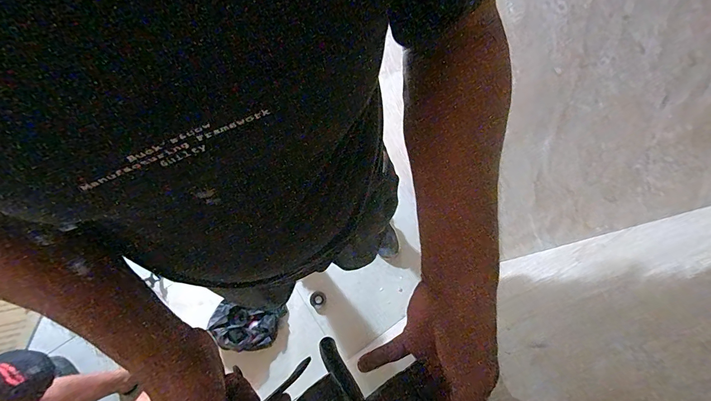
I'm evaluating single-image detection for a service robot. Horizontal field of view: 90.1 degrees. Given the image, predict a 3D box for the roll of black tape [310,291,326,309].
[{"bbox_3d":[-0.141,0.367,1.315,0.058,0.016,0.059,-1,74,0],"label":"roll of black tape"}]

